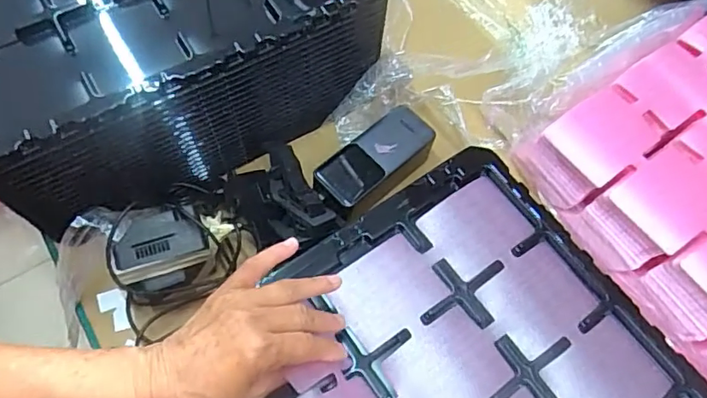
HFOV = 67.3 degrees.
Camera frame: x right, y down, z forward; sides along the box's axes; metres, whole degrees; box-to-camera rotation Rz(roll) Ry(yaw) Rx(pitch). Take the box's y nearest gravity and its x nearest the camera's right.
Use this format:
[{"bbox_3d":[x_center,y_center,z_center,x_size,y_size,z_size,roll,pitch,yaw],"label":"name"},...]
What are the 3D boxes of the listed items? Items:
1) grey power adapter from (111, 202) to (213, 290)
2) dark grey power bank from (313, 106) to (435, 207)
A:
[{"bbox_3d":[-0.169,0.044,0.467,0.080,0.036,0.055,-27,69,-12],"label":"grey power adapter"},{"bbox_3d":[0.024,-0.045,0.530,0.130,0.017,0.052,-39,72,-17],"label":"dark grey power bank"}]

